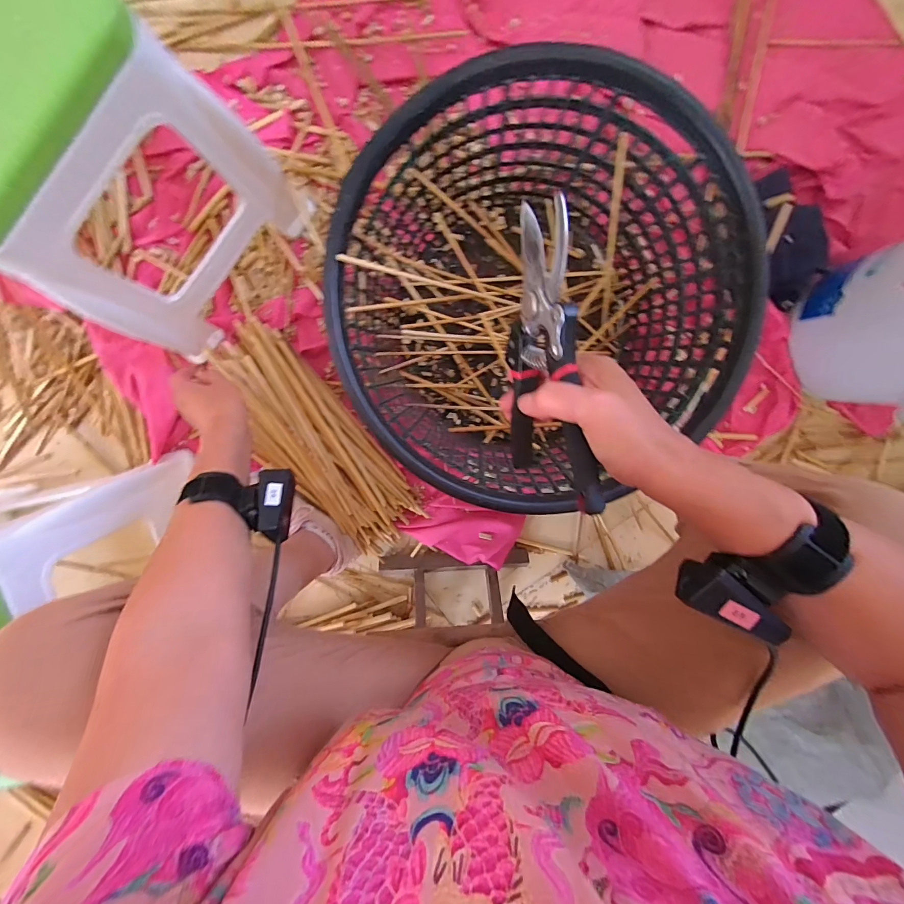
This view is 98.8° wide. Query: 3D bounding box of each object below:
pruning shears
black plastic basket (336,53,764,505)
[{"bbox_3d":[0.067,-0.062,0.275,0.020,0.083,0.192,-14,101,-17],"label":"pruning shears"},{"bbox_3d":[0.096,-0.192,0.541,0.486,0.232,0.458,-1,99,-10],"label":"black plastic basket"}]

